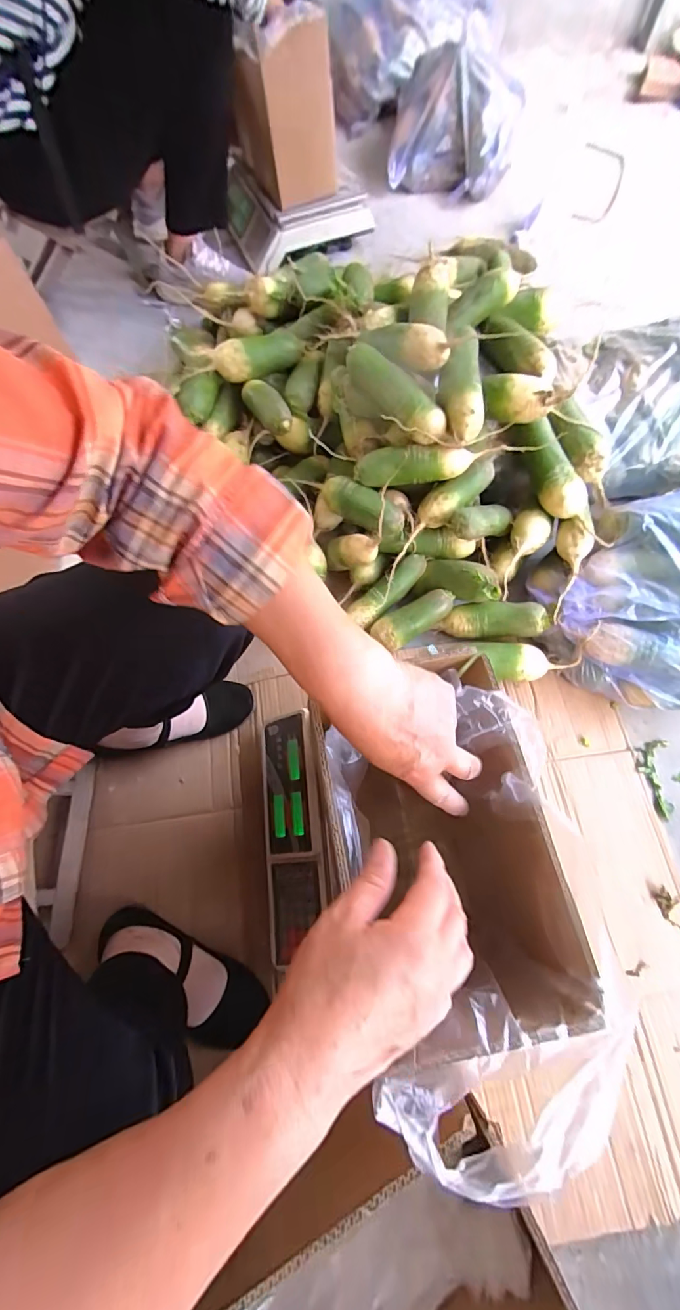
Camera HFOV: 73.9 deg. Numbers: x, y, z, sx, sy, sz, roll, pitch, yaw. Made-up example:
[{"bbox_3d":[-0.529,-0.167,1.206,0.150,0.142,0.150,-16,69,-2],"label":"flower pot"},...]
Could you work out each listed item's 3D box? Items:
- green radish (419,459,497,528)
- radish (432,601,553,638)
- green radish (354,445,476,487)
[{"bbox_3d":[0.184,-0.252,0.708,0.136,0.043,0.051,-36,73,4],"label":"green radish"},{"bbox_3d":[0.249,-0.056,0.721,0.157,0.047,0.051,-1,68,20],"label":"radish"},{"bbox_3d":[0.110,-0.288,0.683,0.176,0.043,0.043,-5,69,-1],"label":"green radish"}]

